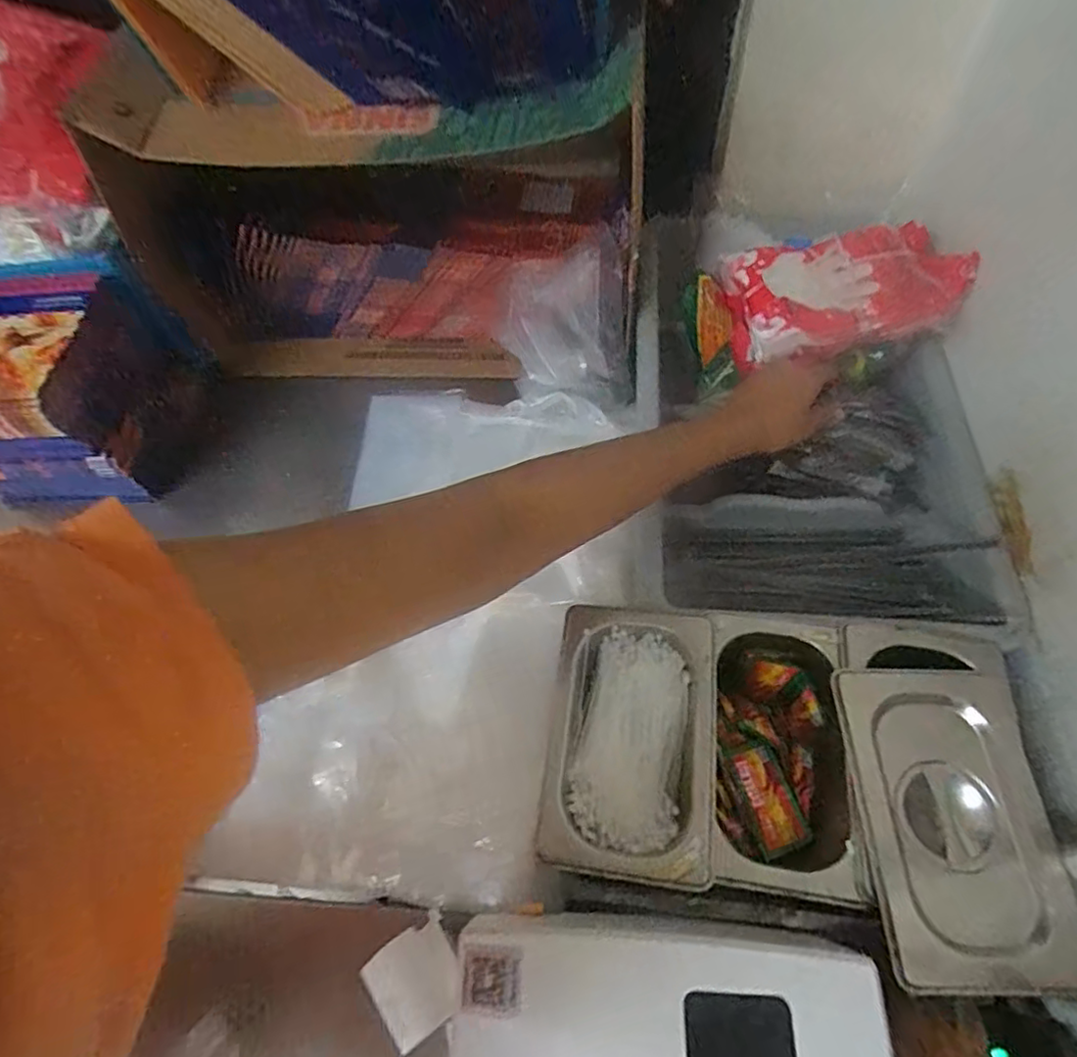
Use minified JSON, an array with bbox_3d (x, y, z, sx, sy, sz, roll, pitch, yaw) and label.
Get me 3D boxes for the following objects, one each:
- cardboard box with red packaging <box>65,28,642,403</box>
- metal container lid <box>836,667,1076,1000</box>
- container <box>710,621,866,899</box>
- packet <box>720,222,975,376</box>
[{"bbox_3d":[-0.149,-0.297,0.648,0.482,0.288,0.216,7,62,9],"label":"cardboard box with red packaging"},{"bbox_3d":[0.263,0.179,0.386,0.116,0.017,0.182,0,61,5],"label":"metal container lid"},{"bbox_3d":[0.164,0.156,0.439,0.093,0.064,0.179,4,61,7],"label":"container"},{"bbox_3d":[0.288,-0.228,0.597,0.204,0.057,0.143,-7,60,0],"label":"packet"}]

